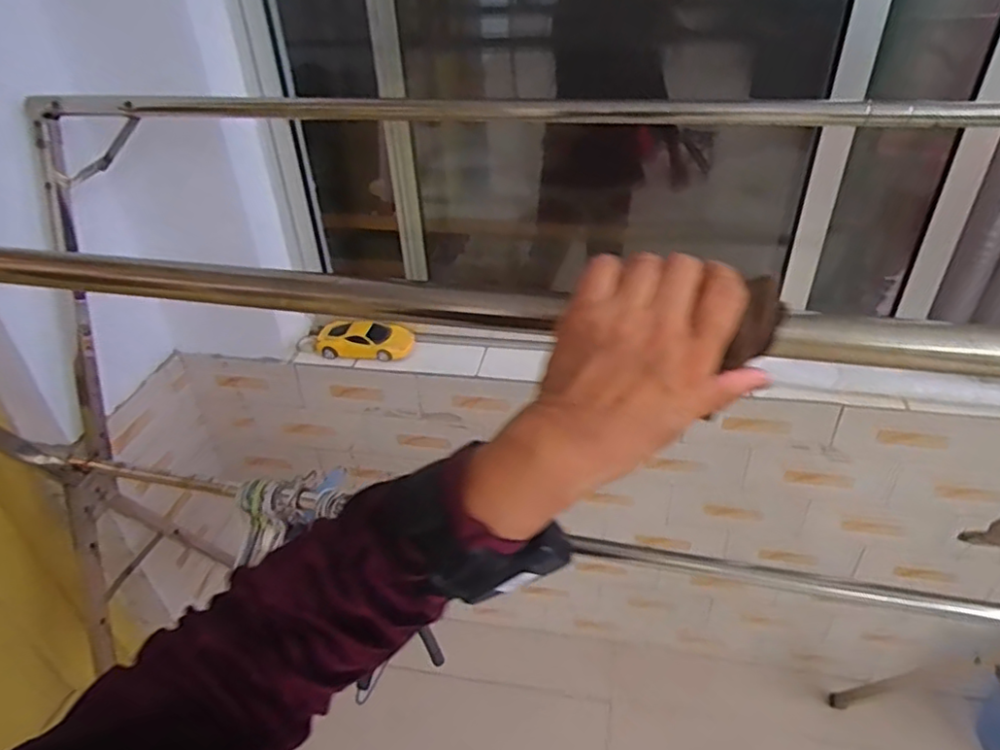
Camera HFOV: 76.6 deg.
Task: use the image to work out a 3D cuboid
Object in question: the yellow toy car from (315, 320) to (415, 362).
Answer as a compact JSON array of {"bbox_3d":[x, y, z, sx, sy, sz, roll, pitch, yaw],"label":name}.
[{"bbox_3d":[-0.274,-0.072,1.283,0.200,0.044,0.085,1,36,5],"label":"yellow toy car"}]

